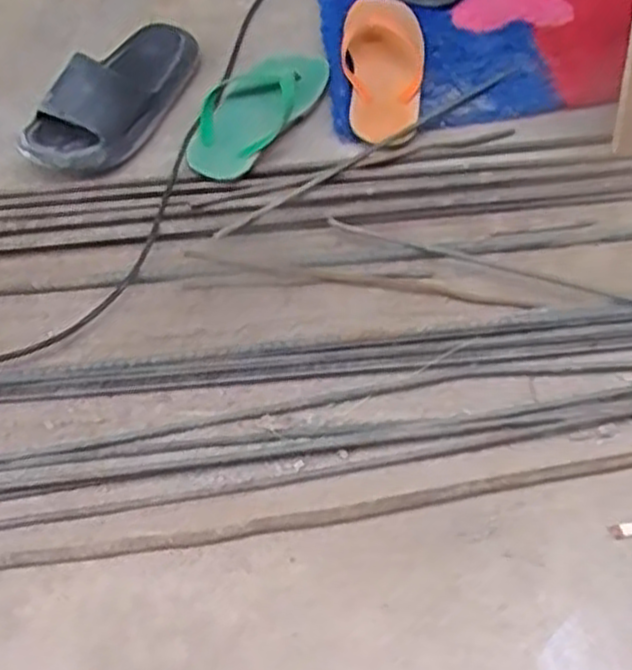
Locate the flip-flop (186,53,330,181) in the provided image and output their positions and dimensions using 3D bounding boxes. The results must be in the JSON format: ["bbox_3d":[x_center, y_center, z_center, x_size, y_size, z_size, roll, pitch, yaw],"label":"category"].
[{"bbox_3d":[-0.076,-0.264,0.913,0.108,0.034,0.216,29,56,20],"label":"flip-flop"}]

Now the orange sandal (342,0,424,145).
[{"bbox_3d":[0.080,-0.323,0.950,0.100,0.044,0.237,4,51,2],"label":"orange sandal"}]

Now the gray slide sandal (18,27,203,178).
[{"bbox_3d":[-0.225,-0.281,0.905,0.106,0.056,0.256,21,53,15],"label":"gray slide sandal"}]

